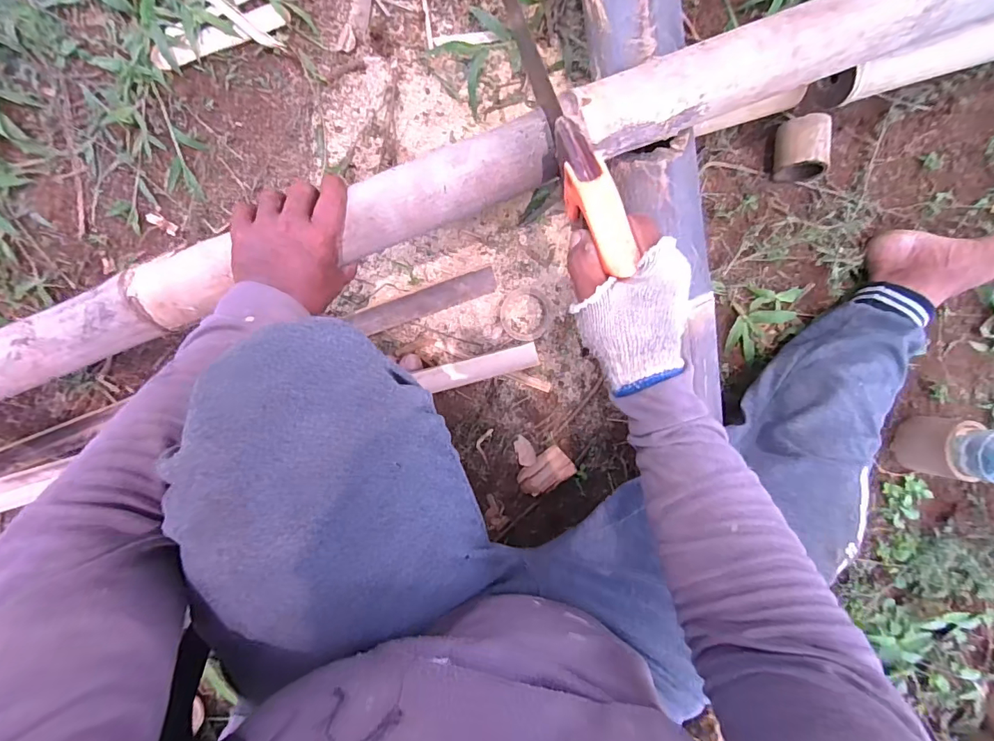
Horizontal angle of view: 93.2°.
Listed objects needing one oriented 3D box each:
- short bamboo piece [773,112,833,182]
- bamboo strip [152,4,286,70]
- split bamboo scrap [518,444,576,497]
[{"bbox_3d":[0.390,-0.288,0.606,0.058,0.061,0.071,-5,95,-5],"label":"short bamboo piece"},{"bbox_3d":[-0.324,-0.387,0.547,0.152,0.005,0.028,-29,104,-9],"label":"bamboo strip"},{"bbox_3d":[0.063,0.136,0.625,0.074,0.012,0.043,-33,96,-2],"label":"split bamboo scrap"}]

